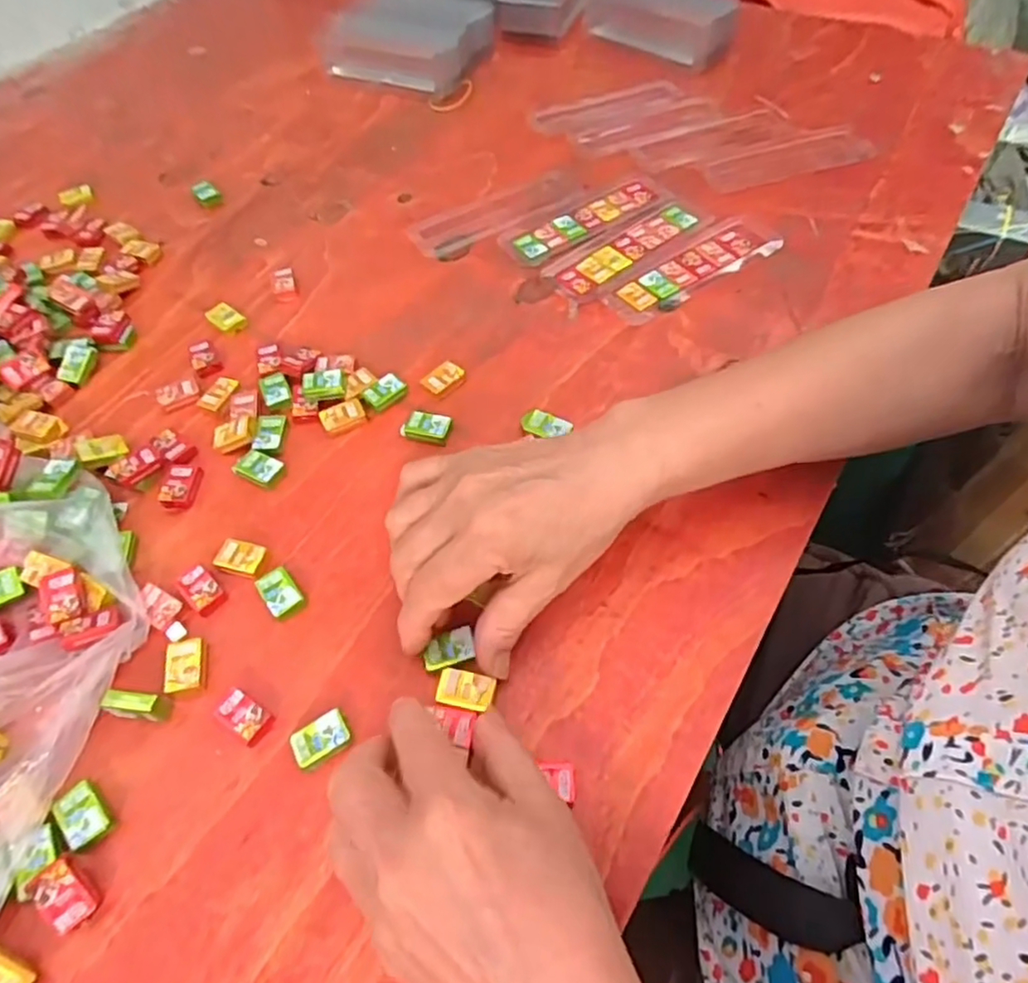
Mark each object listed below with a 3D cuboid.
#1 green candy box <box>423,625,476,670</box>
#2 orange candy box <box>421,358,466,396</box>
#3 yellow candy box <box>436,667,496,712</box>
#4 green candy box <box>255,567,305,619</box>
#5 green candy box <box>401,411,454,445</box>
[{"bbox_3d":[-0.032,0.075,0.318,0.024,0.004,0.017,-12,57,-4],"label":"green candy box"},{"bbox_3d":[-0.045,-0.072,0.419,0.018,0.006,0.025,38,66,24],"label":"orange candy box"},{"bbox_3d":[-0.023,0.091,0.304,0.026,0.004,0.016,12,58,11],"label":"yellow candy box"},{"bbox_3d":[-0.120,0.052,0.340,0.017,0.006,0.026,-33,61,-17],"label":"green candy box"},{"bbox_3d":[-0.053,-0.039,0.393,0.028,0.007,0.016,13,58,11],"label":"green candy box"}]

